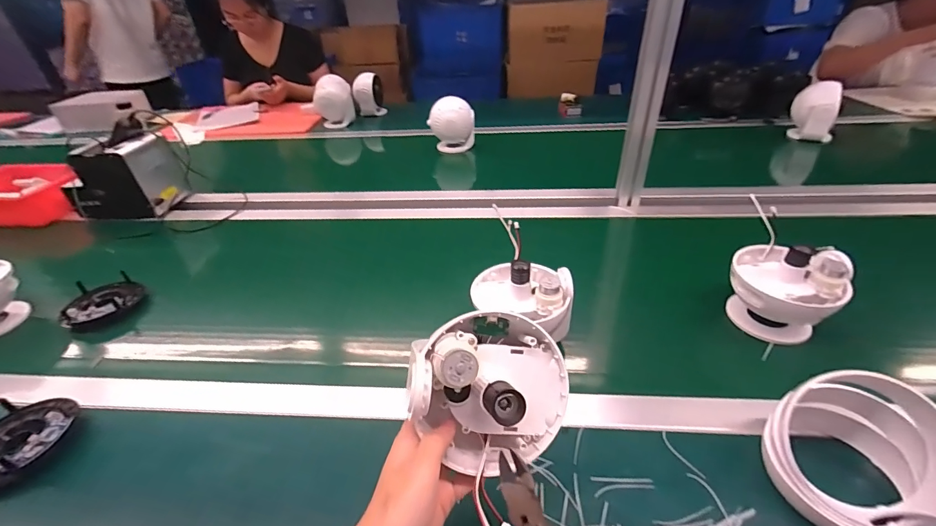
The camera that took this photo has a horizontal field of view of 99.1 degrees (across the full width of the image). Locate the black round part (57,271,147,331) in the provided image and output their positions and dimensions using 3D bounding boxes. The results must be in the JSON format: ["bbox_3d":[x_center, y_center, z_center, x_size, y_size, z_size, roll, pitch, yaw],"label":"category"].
[{"bbox_3d":[-0.556,0.054,0.602,0.102,0.027,0.102,23,43,32],"label":"black round part"}]

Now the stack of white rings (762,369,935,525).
[{"bbox_3d":[0.324,0.157,0.332,0.120,0.091,0.114,-18,38,-19],"label":"stack of white rings"}]

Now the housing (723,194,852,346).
[{"bbox_3d":[0.388,0.032,0.495,0.109,0.106,0.107,21,42,30],"label":"housing"}]

